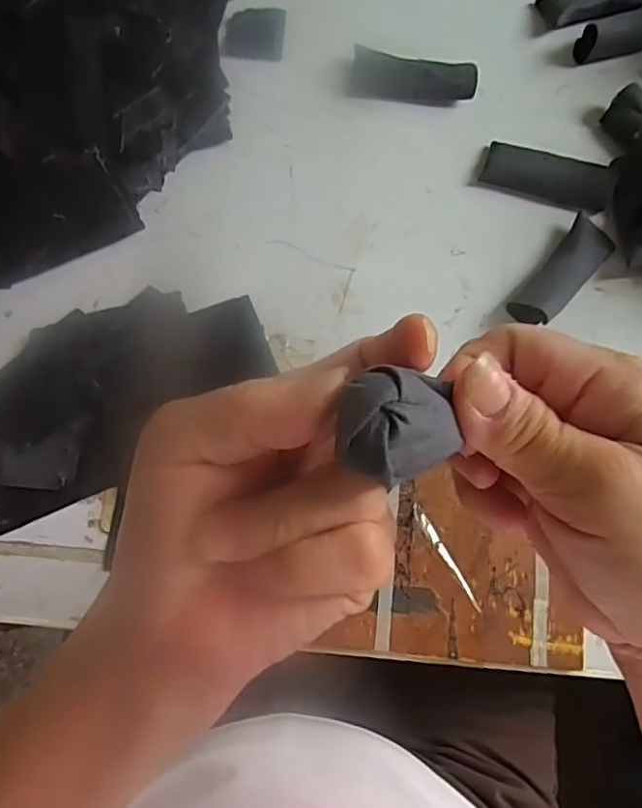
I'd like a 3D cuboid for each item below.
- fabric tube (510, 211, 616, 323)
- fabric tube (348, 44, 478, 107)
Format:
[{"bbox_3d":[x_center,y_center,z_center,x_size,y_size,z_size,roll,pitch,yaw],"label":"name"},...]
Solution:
[{"bbox_3d":[0.190,-0.102,0.448,0.037,0.024,0.104,40,78,8],"label":"fabric tube"},{"bbox_3d":[0.080,-0.283,0.495,0.106,0.021,0.034,9,76,0],"label":"fabric tube"}]

